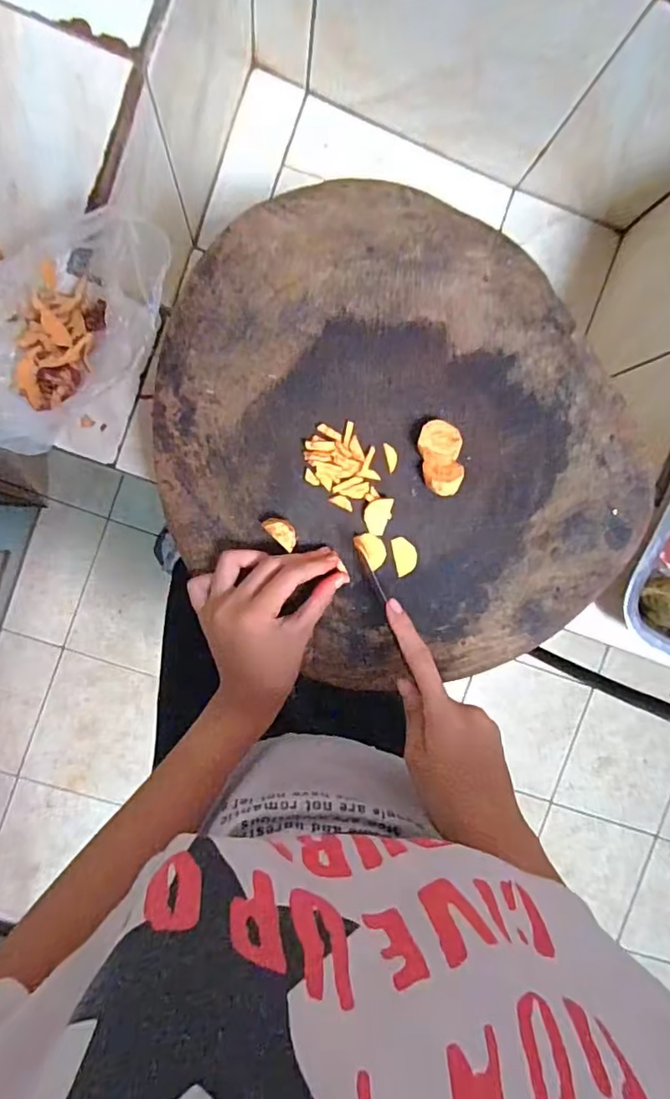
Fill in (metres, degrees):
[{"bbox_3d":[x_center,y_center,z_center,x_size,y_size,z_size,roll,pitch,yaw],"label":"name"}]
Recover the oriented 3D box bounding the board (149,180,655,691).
[{"bbox_3d":[0.048,-0.079,0.405,0.314,0.027,0.362,-41,97,-3],"label":"board"}]

